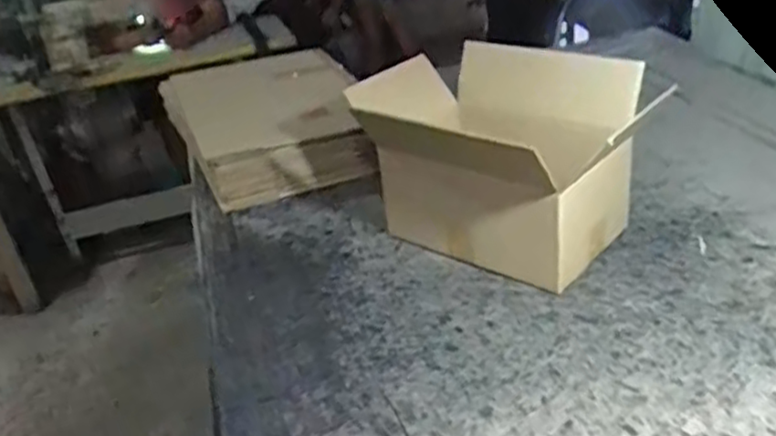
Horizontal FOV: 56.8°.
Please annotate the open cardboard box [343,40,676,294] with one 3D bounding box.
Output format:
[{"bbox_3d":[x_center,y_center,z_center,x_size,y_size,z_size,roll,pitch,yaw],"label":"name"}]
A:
[{"bbox_3d":[0.144,-0.094,1.126,0.304,0.257,0.429,-27,33,-33],"label":"open cardboard box"}]

